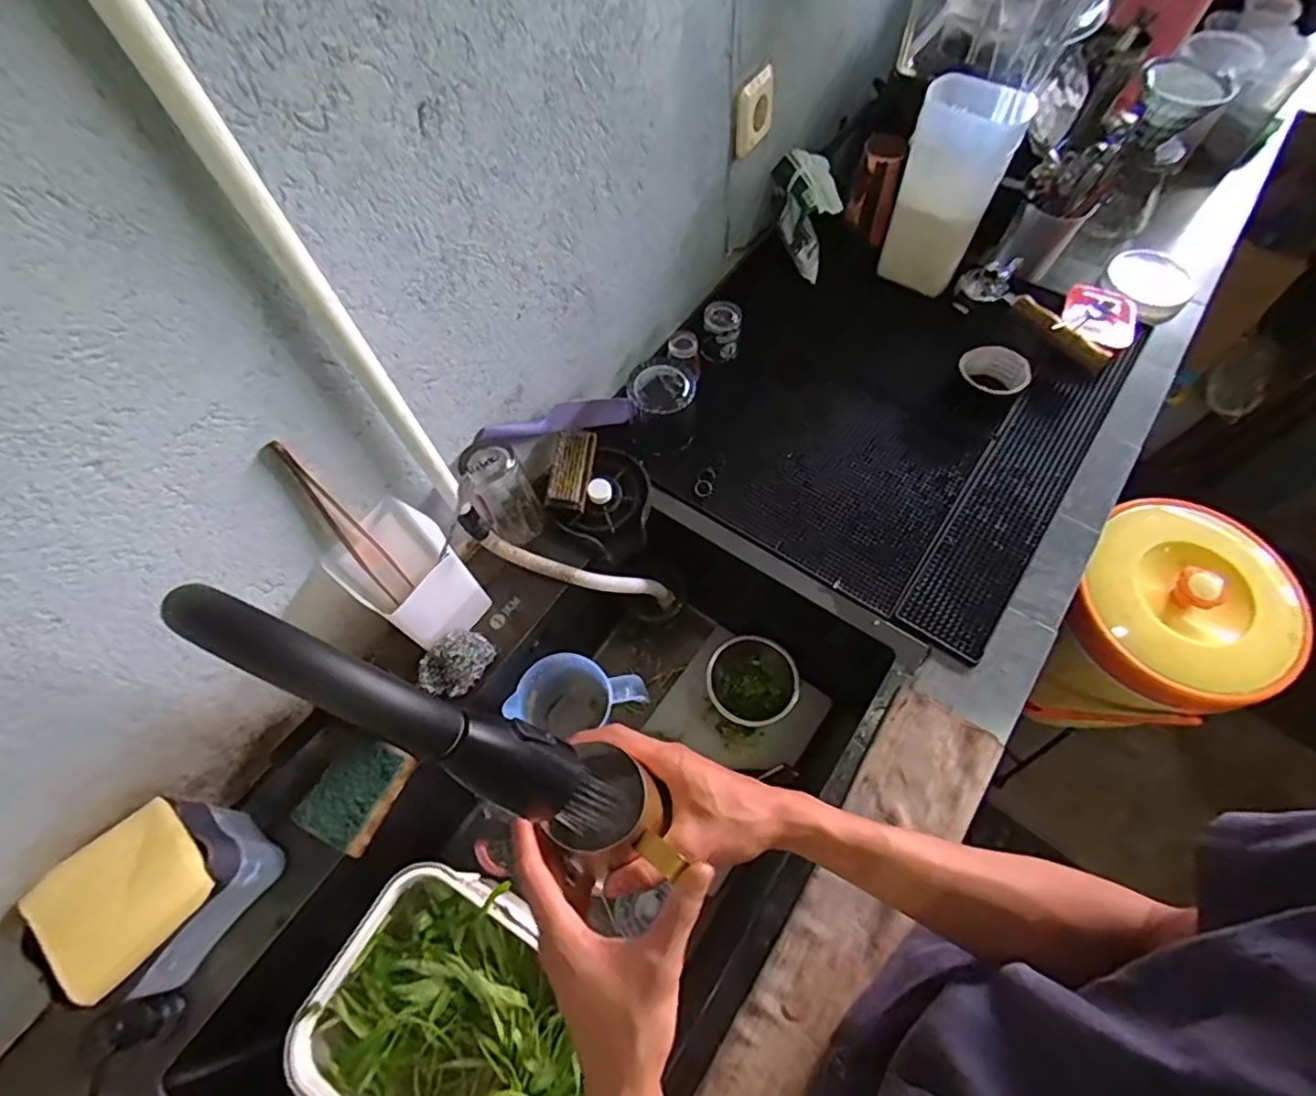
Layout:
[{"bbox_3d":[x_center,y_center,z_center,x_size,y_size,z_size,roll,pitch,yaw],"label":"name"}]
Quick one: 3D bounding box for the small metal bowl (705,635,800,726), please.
[{"bbox_3d":[0.125,0.180,0.830,0.115,0.036,0.117,-1,62,1],"label":"small metal bowl"}]

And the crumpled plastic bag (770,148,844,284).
[{"bbox_3d":[0.214,-0.469,0.876,0.078,0.168,0.068,-11,27,-5],"label":"crumpled plastic bag"}]

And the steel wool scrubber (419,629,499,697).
[{"bbox_3d":[-0.212,0.121,0.650,0.050,0.042,0.078,37,69,19],"label":"steel wool scrubber"}]

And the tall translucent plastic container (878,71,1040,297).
[{"bbox_3d":[0.382,-0.475,0.828,0.122,0.236,0.084,27,66,15],"label":"tall translucent plastic container"}]

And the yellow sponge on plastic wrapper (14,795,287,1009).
[{"bbox_3d":[-0.423,0.296,0.519,0.102,0.120,0.132,36,69,18],"label":"yellow sponge on plastic wrapper"}]

